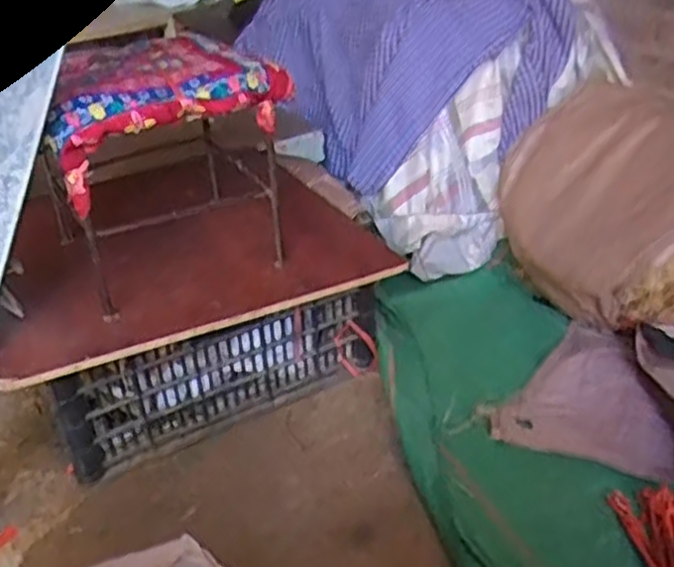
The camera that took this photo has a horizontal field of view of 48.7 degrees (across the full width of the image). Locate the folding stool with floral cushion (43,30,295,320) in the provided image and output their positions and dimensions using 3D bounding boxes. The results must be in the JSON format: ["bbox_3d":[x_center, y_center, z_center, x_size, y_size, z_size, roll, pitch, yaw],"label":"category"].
[{"bbox_3d":[-0.211,-0.140,0.919,0.274,0.260,0.236,-19,35,-24],"label":"folding stool with floral cushion"}]

